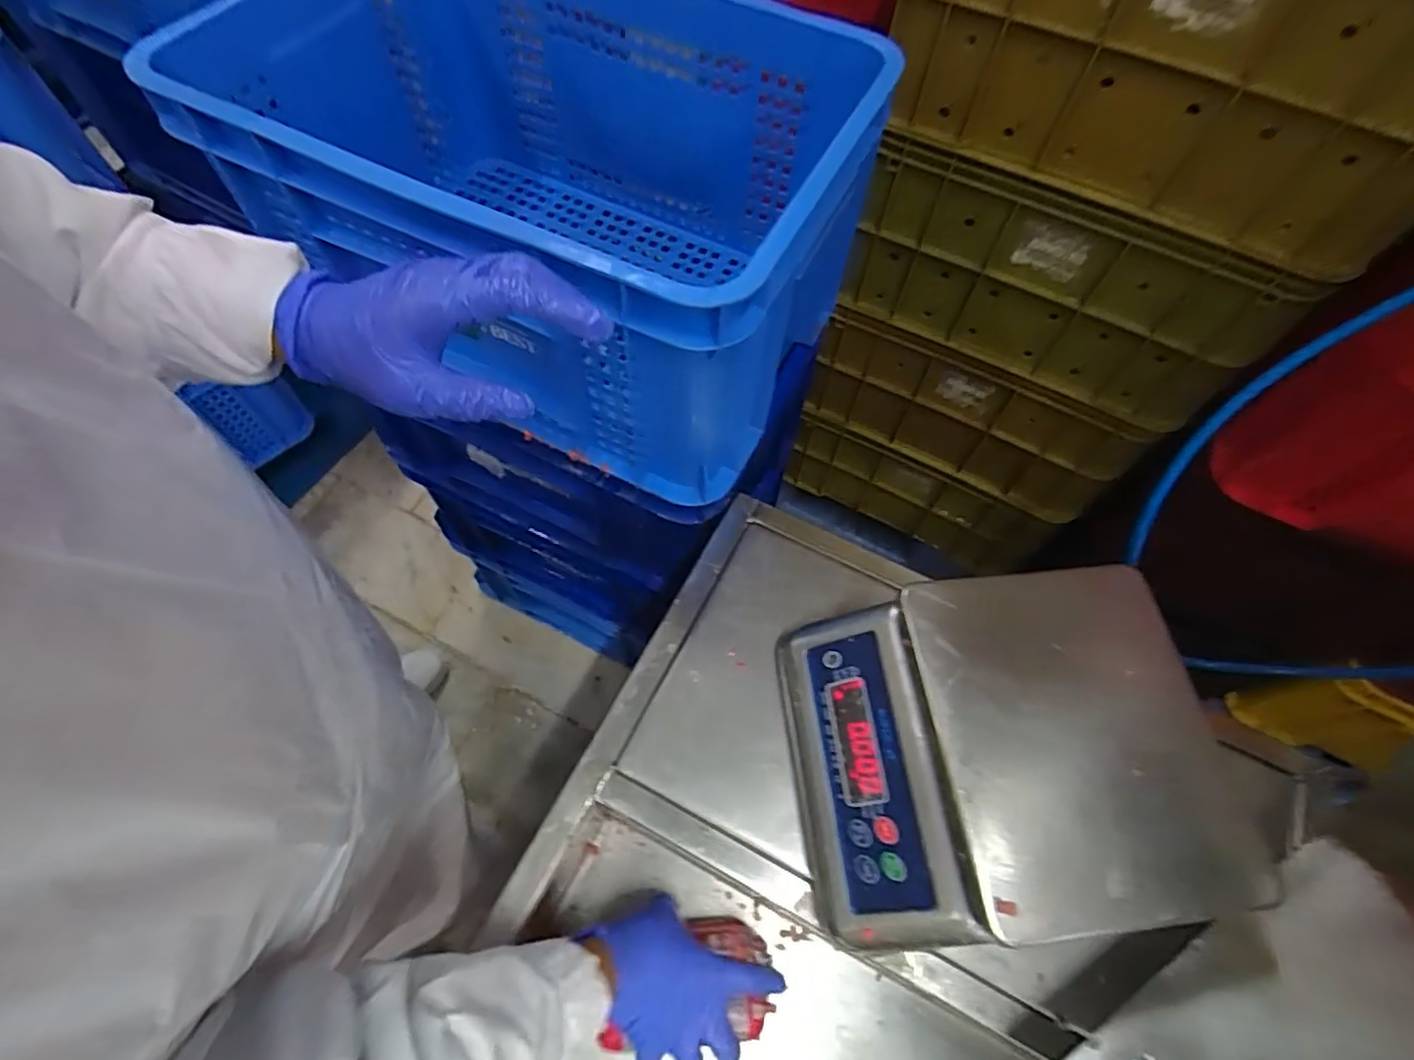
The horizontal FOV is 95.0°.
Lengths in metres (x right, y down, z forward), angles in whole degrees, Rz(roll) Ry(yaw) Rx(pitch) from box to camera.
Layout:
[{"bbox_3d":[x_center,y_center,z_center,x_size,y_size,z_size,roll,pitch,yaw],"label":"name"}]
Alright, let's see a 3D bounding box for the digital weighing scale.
[{"bbox_3d":[0.197,0.158,0.459,0.249,0.118,0.228,-4,62,-5],"label":"digital weighing scale"}]

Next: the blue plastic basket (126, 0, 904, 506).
[{"bbox_3d":[-0.162,-0.324,0.614,0.570,0.248,0.337,26,63,10],"label":"blue plastic basket"}]

